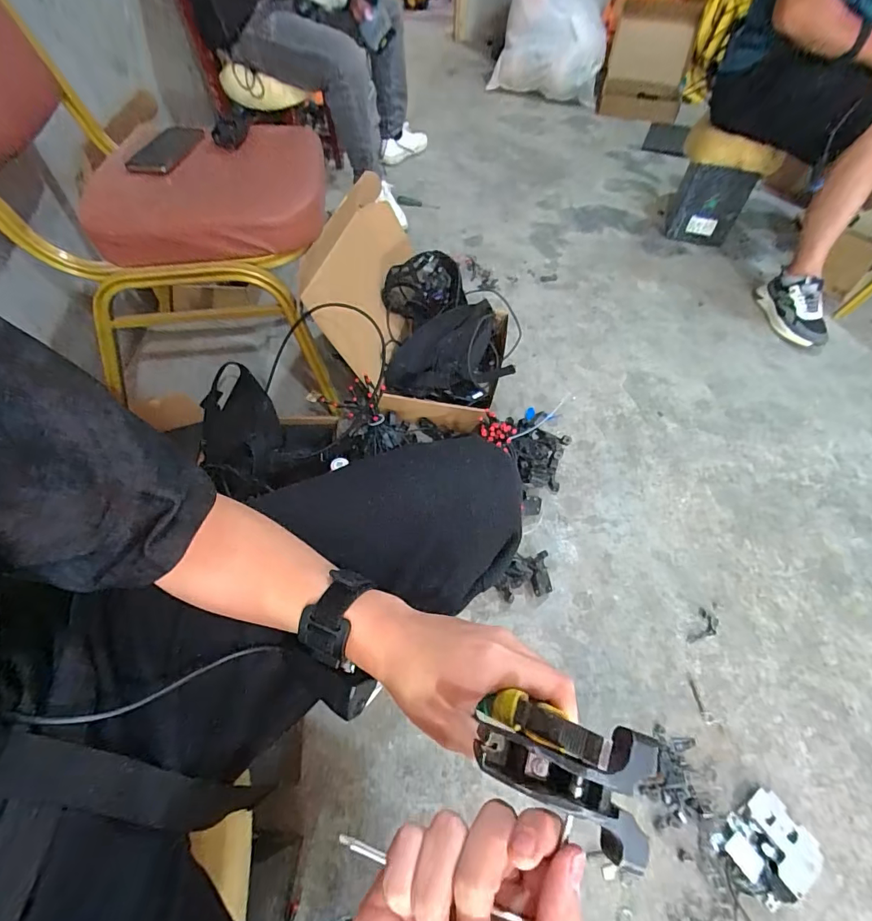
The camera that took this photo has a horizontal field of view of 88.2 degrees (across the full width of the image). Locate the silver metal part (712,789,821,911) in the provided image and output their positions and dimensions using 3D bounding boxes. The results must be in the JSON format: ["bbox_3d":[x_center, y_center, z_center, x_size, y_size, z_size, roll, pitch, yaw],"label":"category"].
[{"bbox_3d":[0.454,0.530,0.615,0.122,0.031,0.096,-25,59,-16],"label":"silver metal part"}]

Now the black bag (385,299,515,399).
[{"bbox_3d":[0.031,-0.249,1.054,0.289,0.171,0.224,7,55,4],"label":"black bag"}]

